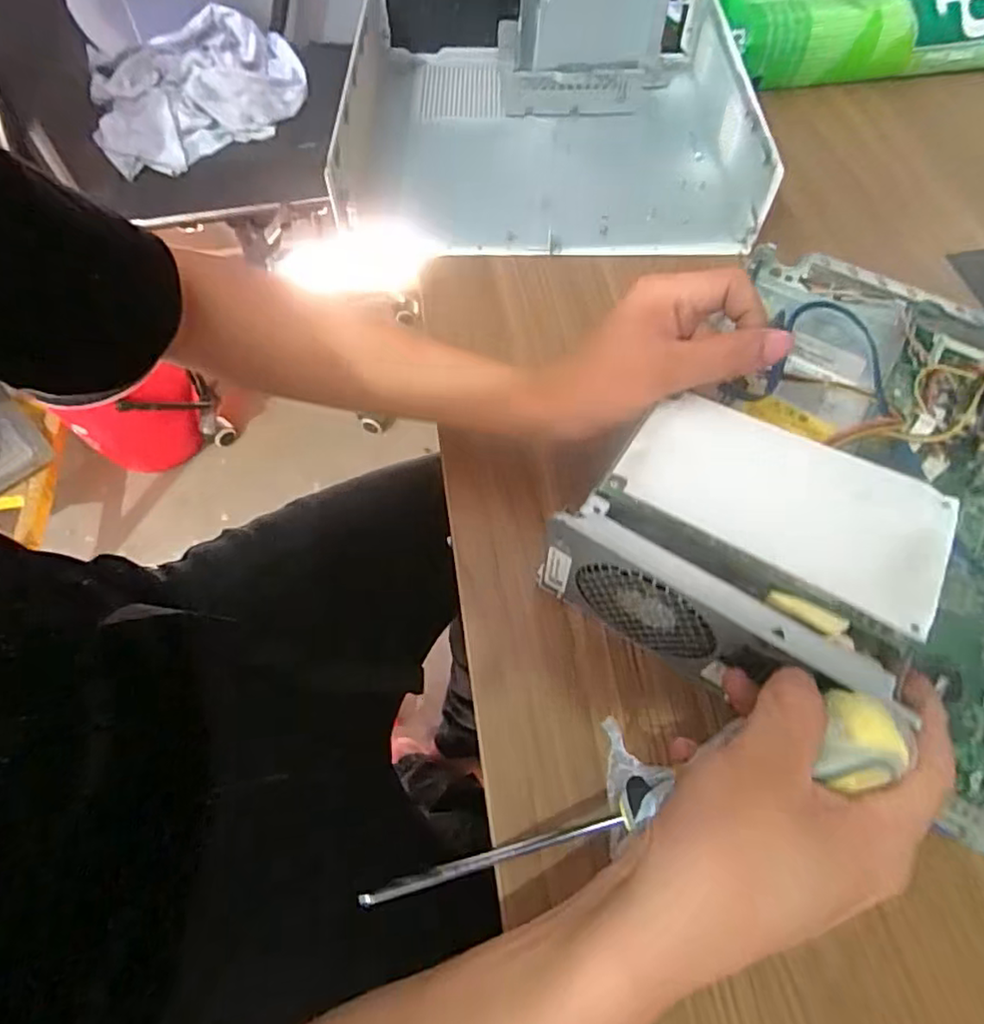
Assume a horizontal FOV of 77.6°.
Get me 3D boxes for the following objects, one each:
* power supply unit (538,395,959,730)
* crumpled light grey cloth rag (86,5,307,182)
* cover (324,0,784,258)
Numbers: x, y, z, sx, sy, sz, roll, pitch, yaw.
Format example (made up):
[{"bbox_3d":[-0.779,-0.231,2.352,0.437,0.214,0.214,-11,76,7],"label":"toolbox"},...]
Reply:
[{"bbox_3d":[0.121,0.019,0.305,0.149,0.074,0.109,31,65,16],"label":"power supply unit"},{"bbox_3d":[-0.452,-0.661,0.956,0.204,0.086,0.385,37,67,18],"label":"crumpled light grey cloth rag"},{"bbox_3d":[0.051,-0.375,0.547,0.342,0.095,0.315,1,61,0],"label":"cover"}]

